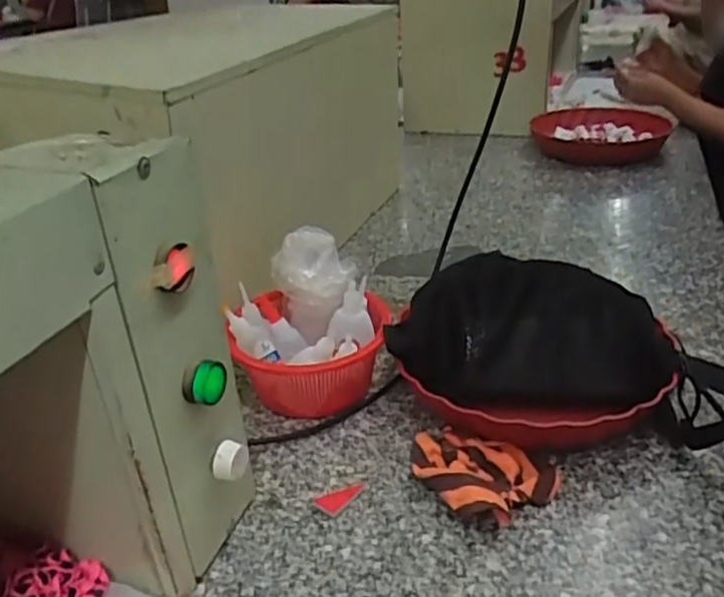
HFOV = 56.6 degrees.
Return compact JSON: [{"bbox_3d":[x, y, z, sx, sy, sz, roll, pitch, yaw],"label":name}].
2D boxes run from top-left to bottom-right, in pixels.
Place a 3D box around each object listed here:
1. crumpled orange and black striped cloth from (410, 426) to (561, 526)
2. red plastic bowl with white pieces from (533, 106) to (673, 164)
[{"bbox_3d":[0.092,0.135,0.516,0.112,0.023,0.081,6,30,16],"label":"crumpled orange and black striped cloth"},{"bbox_3d":[0.439,-0.305,1.242,0.223,0.055,0.246,11,32,24],"label":"red plastic bowl with white pieces"}]

